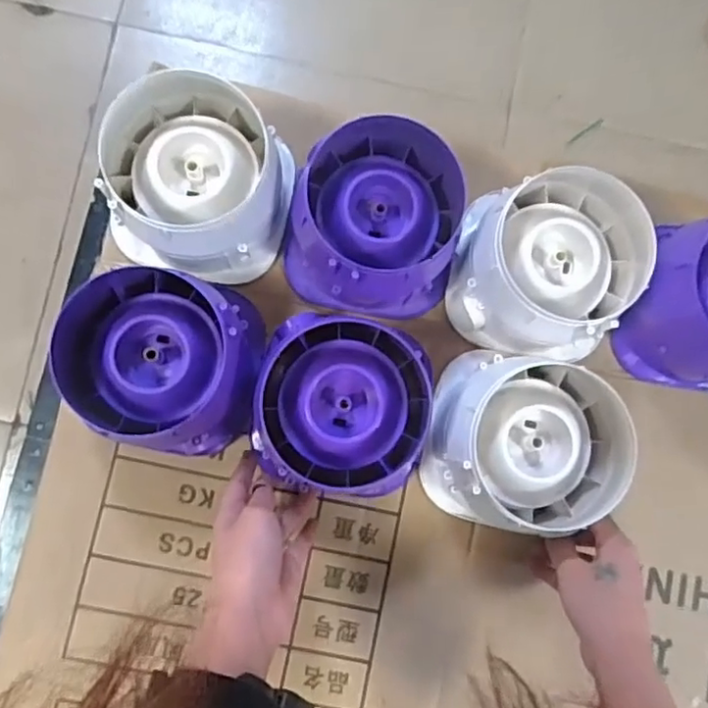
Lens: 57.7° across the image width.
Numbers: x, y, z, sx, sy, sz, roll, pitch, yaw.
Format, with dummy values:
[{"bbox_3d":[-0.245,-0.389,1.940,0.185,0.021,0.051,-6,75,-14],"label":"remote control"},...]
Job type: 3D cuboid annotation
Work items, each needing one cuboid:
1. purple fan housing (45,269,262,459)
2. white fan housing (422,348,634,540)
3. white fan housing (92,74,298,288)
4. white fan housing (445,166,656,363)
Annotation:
[{"bbox_3d":[-0.135,0.003,0.463,0.127,0.094,0.127,9,83,-3],"label":"purple fan housing"},{"bbox_3d":[0.134,0.068,0.480,0.138,0.093,0.130,11,83,-3],"label":"white fan housing"},{"bbox_3d":[-0.117,-0.132,0.488,0.134,0.087,0.129,0,84,-4],"label":"white fan housing"},{"bbox_3d":[0.153,-0.073,0.497,0.138,0.085,0.146,8,83,-3],"label":"white fan housing"}]

